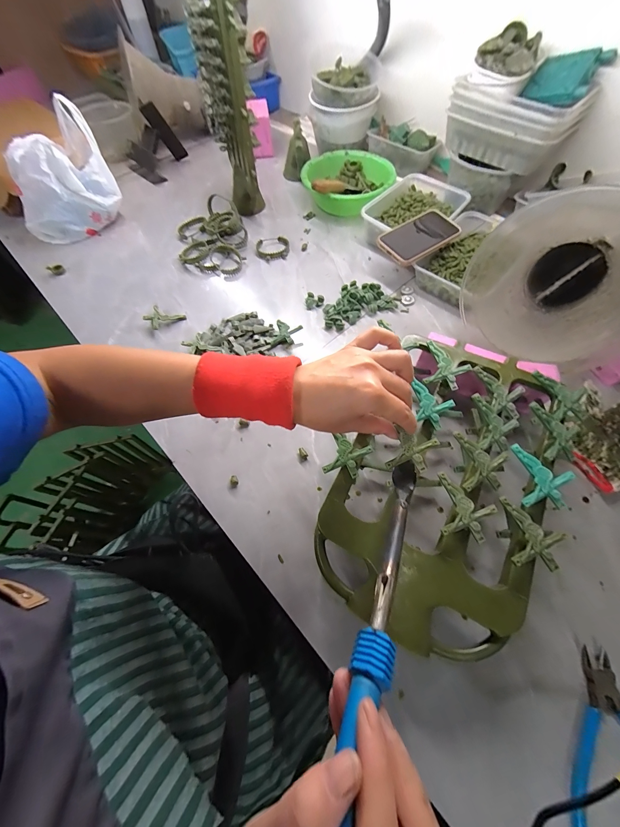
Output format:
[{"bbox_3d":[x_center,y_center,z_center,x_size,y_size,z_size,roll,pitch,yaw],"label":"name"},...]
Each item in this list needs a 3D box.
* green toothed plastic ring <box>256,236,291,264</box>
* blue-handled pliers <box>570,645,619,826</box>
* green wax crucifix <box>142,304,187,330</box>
[{"bbox_3d":[-0.076,-0.340,0.621,0.067,0.009,0.067,-1,61,2],"label":"green toothed plastic ring"},{"bbox_3d":[0.271,0.297,0.262,0.103,0.015,0.140,6,62,5],"label":"blue-handled pliers"},{"bbox_3d":[-0.256,-0.170,0.530,0.068,0.018,0.039,-9,61,-19],"label":"green wax crucifix"}]

